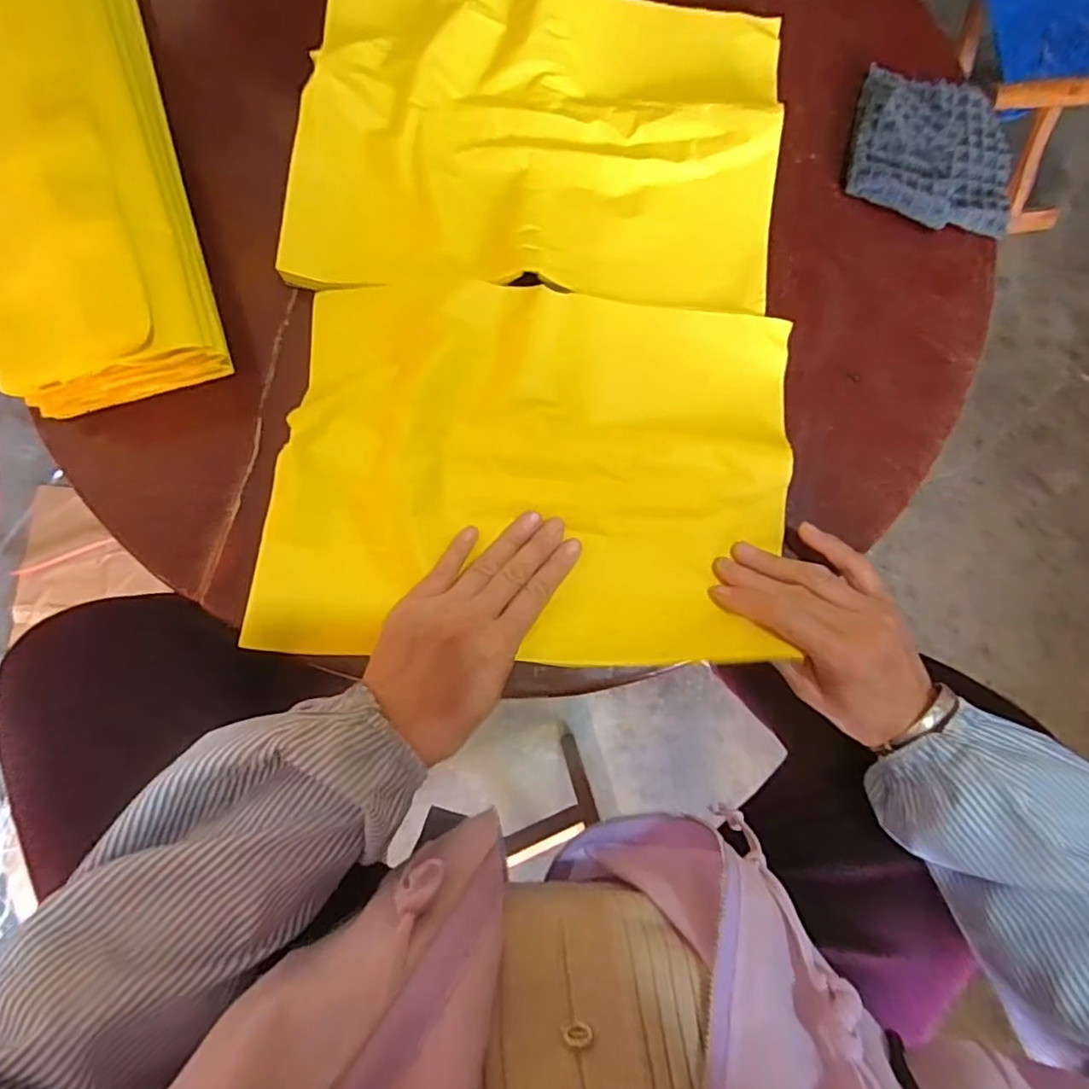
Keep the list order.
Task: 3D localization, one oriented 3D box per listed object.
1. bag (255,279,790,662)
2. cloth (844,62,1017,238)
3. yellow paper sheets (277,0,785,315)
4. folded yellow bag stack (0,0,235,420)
[{"bbox_3d":[-0.004,-0.048,0.415,0.340,0.022,0.247,4,83,-3],"label":"bag"},{"bbox_3d":[0.297,-0.304,0.462,0.123,0.018,0.124,6,83,-3],"label":"cloth"},{"bbox_3d":[-0.001,-0.299,0.444,0.337,0.023,0.246,2,83,-3],"label":"yellow paper sheets"},{"bbox_3d":[-0.317,-0.272,0.400,0.127,0.061,0.364,-16,84,-5],"label":"folded yellow bag stack"}]

